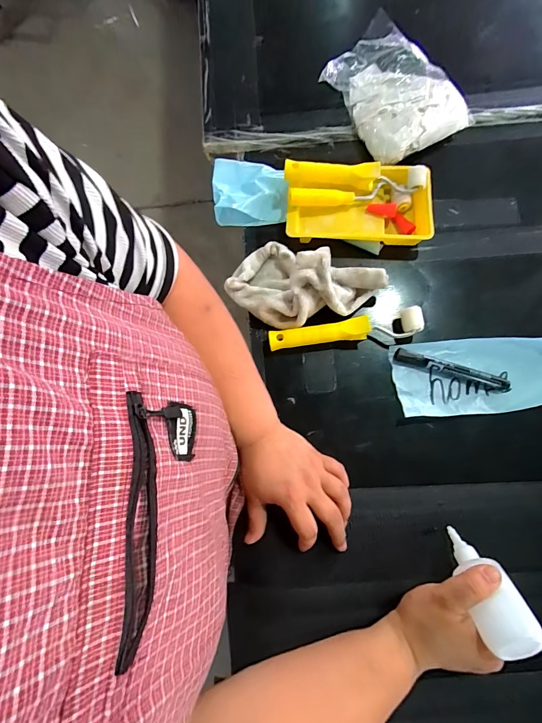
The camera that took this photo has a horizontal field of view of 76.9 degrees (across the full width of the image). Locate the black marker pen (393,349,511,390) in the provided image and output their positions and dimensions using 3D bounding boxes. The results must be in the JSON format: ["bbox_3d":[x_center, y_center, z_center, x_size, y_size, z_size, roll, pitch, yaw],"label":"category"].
[{"bbox_3d":[0.235,0.009,0.444,0.147,0.014,0.015,15,74,10],"label":"black marker pen"}]

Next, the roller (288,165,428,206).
[{"bbox_3d":[0.121,-0.241,0.484,0.193,0.031,0.025,-10,72,2],"label":"roller"}]

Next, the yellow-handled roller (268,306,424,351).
[{"bbox_3d":[0.097,-0.038,0.450,0.196,0.034,0.034,-10,72,2],"label":"yellow-handled roller"}]

